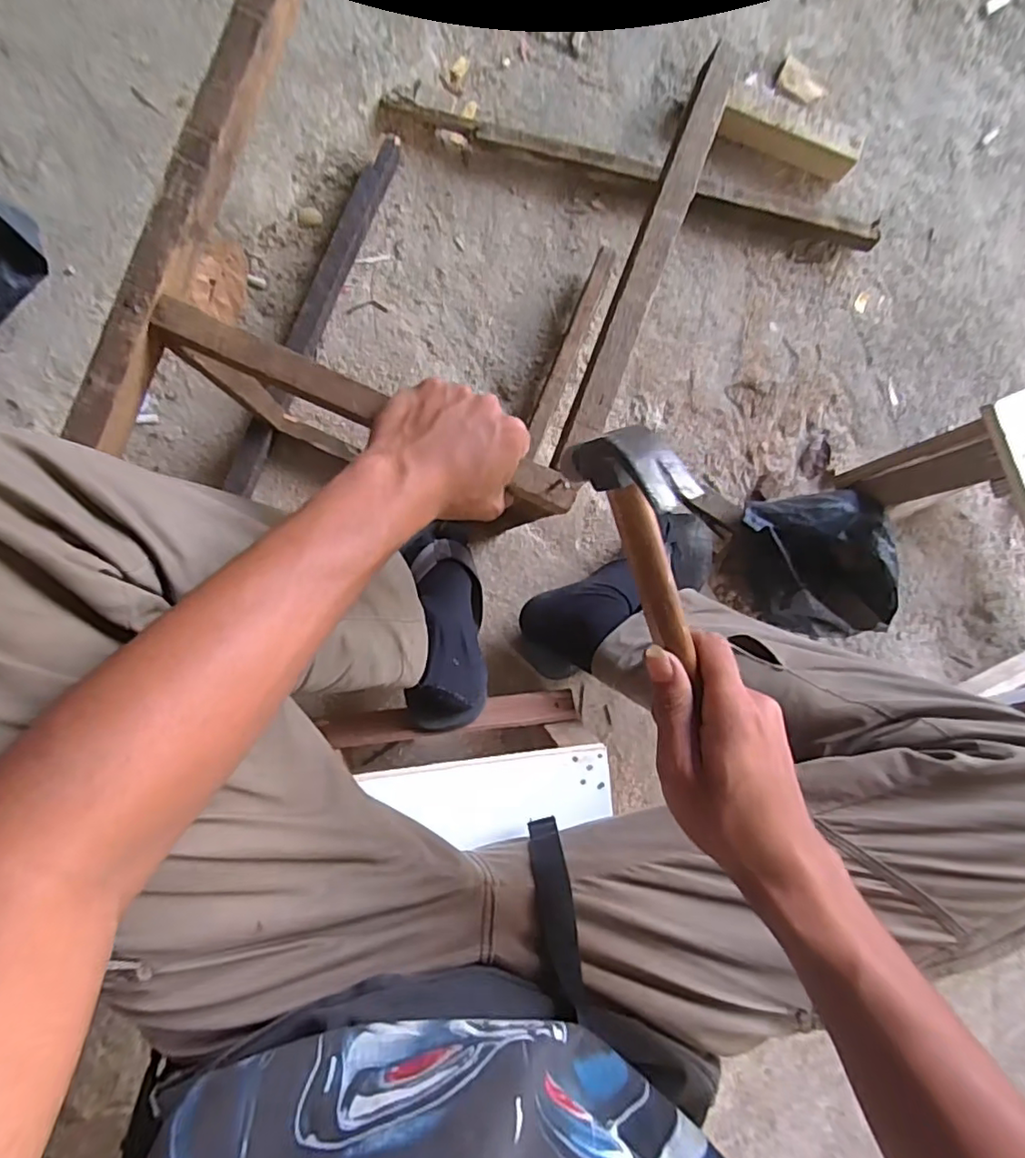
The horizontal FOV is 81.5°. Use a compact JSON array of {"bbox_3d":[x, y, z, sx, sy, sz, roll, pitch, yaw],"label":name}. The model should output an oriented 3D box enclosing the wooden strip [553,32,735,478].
[{"bbox_3d":[0.100,-0.230,0.426,0.028,0.010,0.326,21,85,-7],"label":"wooden strip"}]

